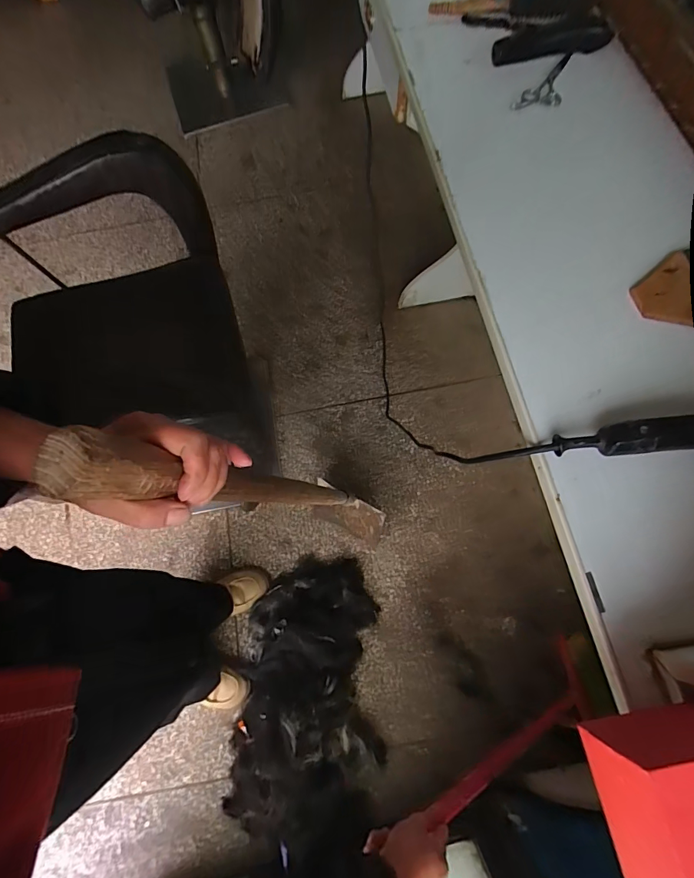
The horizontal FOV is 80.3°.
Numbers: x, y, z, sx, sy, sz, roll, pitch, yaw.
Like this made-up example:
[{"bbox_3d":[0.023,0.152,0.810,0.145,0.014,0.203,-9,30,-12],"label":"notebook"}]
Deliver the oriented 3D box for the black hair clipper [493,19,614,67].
[{"bbox_3d":[0.313,-0.616,0.638,0.183,0.024,0.051,-10,72,-1],"label":"black hair clipper"}]

